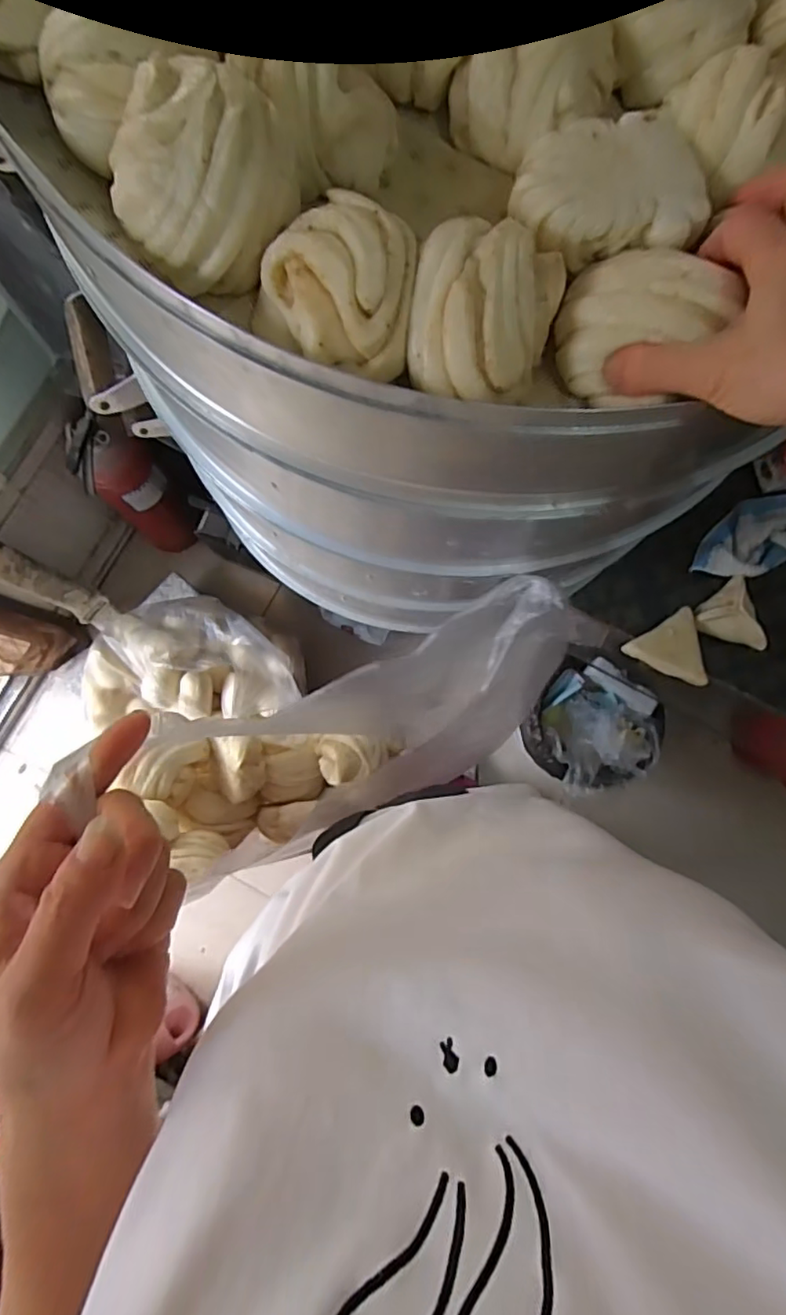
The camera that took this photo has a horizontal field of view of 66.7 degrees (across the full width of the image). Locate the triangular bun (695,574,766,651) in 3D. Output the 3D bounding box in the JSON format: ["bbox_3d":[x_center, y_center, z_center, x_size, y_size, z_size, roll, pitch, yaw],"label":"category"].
[{"bbox_3d":[0.490,-0.070,0.850,0.095,0.029,0.095,19,82,0],"label":"triangular bun"}]

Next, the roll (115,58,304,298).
[{"bbox_3d":[-0.096,-0.240,0.302,0.075,0.057,0.083,33,83,2],"label":"roll"}]

